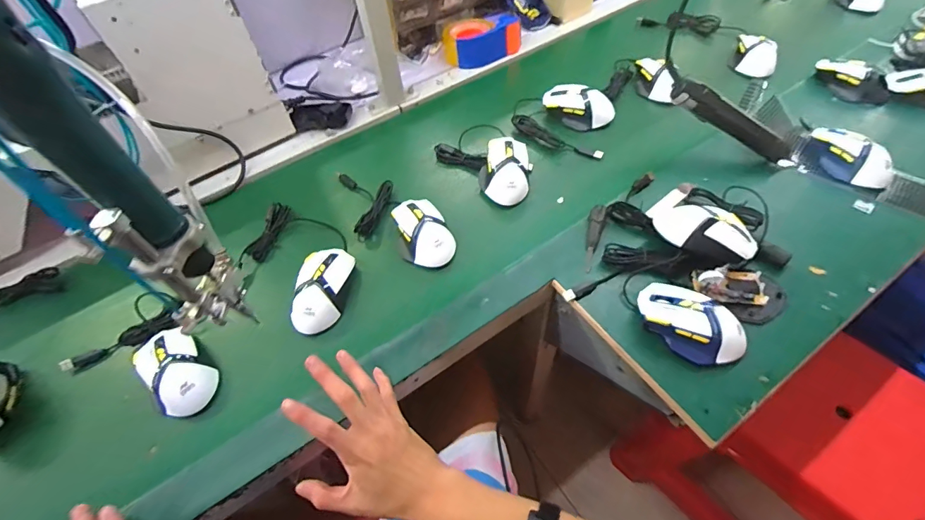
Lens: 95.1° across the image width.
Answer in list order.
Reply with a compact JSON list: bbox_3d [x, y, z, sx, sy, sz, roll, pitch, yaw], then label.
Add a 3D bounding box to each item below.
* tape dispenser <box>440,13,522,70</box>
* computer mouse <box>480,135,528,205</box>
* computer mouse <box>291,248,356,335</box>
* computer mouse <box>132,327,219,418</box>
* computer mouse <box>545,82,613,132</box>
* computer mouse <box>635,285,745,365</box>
[{"bbox_3d":[0.039,-0.438,0.843,0.154,0.055,0.086,-14,55,-5],"label":"tape dispenser"},{"bbox_3d":[0.065,-0.136,0.648,0.077,0.046,0.116,4,55,7],"label":"computer mouse"},{"bbox_3d":[-0.184,0.038,0.561,0.068,0.038,0.123,3,55,7],"label":"computer mouse"},{"bbox_3d":[-0.351,0.129,0.513,0.123,0.038,0.068,38,66,27],"label":"computer mouse"},{"bbox_3d":[0.196,-0.263,0.722,0.120,0.042,0.070,30,63,23],"label":"computer mouse"},{"bbox_3d":[0.258,0.069,0.478,0.115,0.046,0.062,32,63,24],"label":"computer mouse"}]

